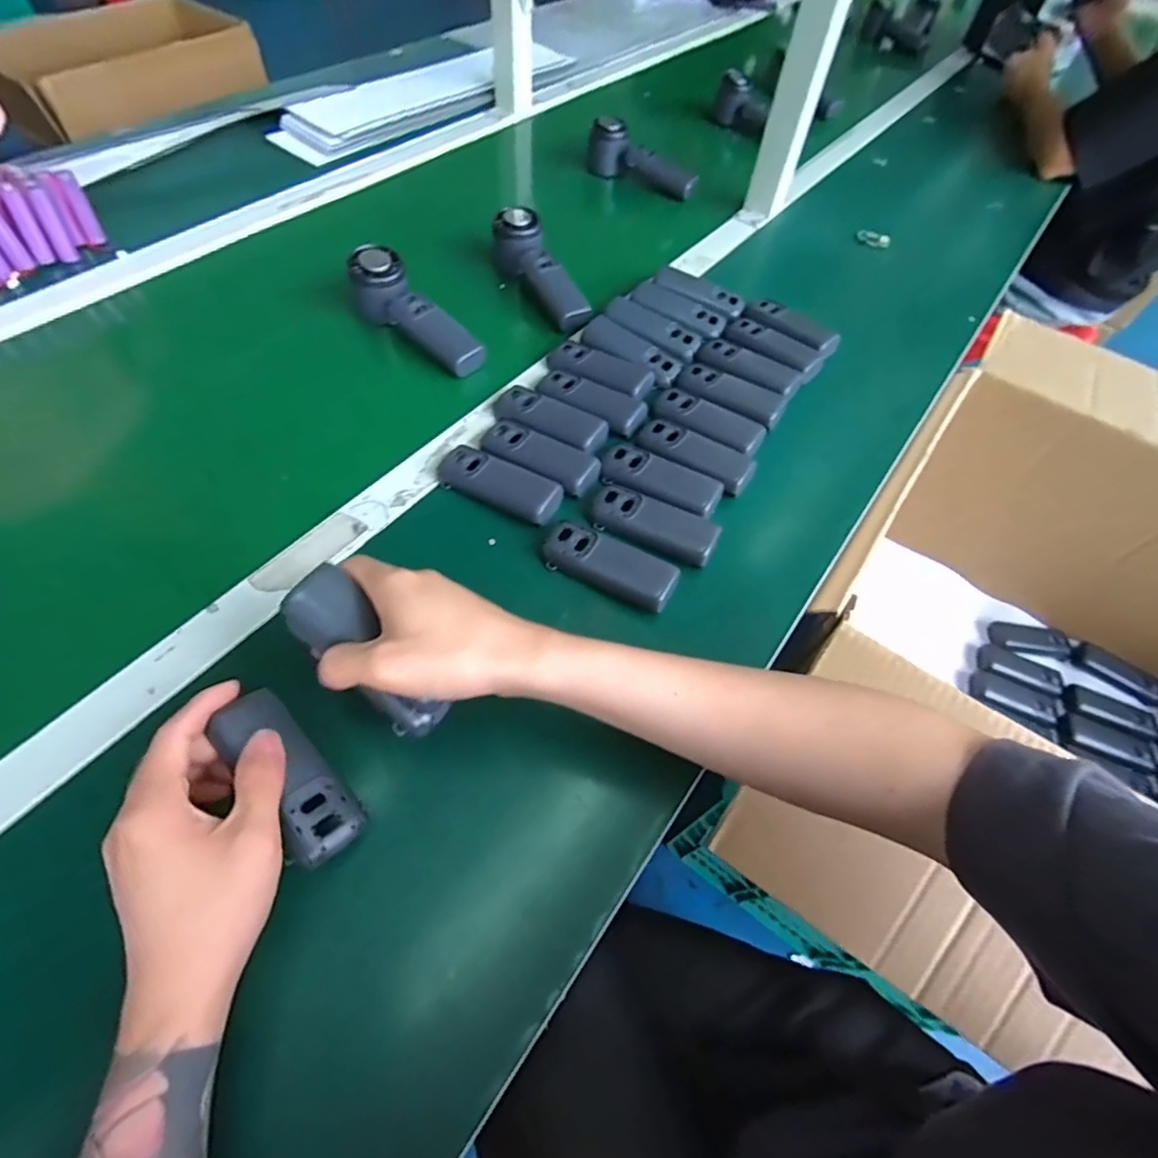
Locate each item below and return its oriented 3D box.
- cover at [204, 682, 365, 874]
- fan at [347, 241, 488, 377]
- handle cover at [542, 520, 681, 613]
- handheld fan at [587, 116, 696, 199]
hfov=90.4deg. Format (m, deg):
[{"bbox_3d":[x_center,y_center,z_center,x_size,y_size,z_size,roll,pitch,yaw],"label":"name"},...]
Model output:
[{"bbox_3d":[-0.170,0.116,0.336,0.105,0.022,0.040,48,43,11],"label":"cover"},{"bbox_3d":[-0.159,-0.260,0.573,0.158,0.051,0.048,42,62,5],"label":"fan"},{"bbox_3d":[0.022,-0.012,0.440,0.105,0.016,0.037,26,58,12],"label":"handle cover"},{"bbox_3d":[0.089,-0.575,0.786,0.161,0.057,0.039,29,59,14],"label":"handheld fan"}]

